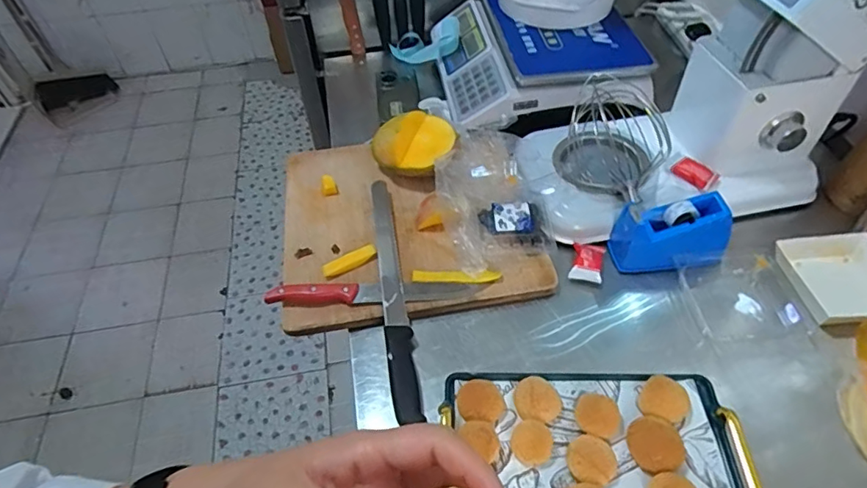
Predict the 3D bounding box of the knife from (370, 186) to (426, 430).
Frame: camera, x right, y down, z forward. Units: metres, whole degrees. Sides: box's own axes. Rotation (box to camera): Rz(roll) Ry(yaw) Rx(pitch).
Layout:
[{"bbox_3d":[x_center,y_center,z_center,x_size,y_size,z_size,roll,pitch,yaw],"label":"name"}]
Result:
[{"bbox_3d":[-0.053,0.054,0.686,0.032,0.014,0.359,-8,51,-4],"label":"knife"}]

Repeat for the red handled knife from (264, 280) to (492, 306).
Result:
[{"bbox_3d":[-0.072,0.060,0.675,0.279,0.020,0.030,-3,51,0],"label":"red handled knife"}]

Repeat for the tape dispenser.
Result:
[{"bbox_3d":[0.316,-0.014,0.699,0.135,0.088,0.057,-2,51,1],"label":"tape dispenser"}]

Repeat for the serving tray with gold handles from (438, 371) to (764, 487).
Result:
[{"bbox_3d":[0.167,0.229,0.533,0.294,0.034,0.219,-1,51,2],"label":"serving tray with gold handles"}]

